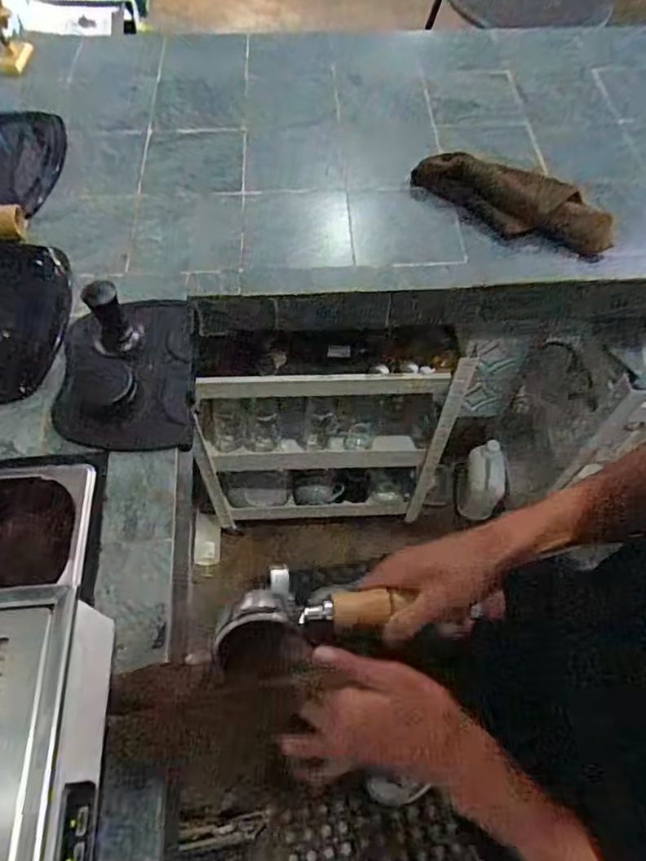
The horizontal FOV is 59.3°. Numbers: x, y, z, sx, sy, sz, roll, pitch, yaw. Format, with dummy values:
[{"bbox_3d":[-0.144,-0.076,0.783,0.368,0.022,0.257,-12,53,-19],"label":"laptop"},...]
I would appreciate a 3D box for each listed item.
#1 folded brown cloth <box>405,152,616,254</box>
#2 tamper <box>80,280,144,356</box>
[{"bbox_3d":[0.266,-0.322,0.787,0.273,0.035,0.118,27,63,14],"label":"folded brown cloth"},{"bbox_3d":[-0.239,-0.128,0.641,0.056,0.082,0.067,-27,64,-15],"label":"tamper"}]

